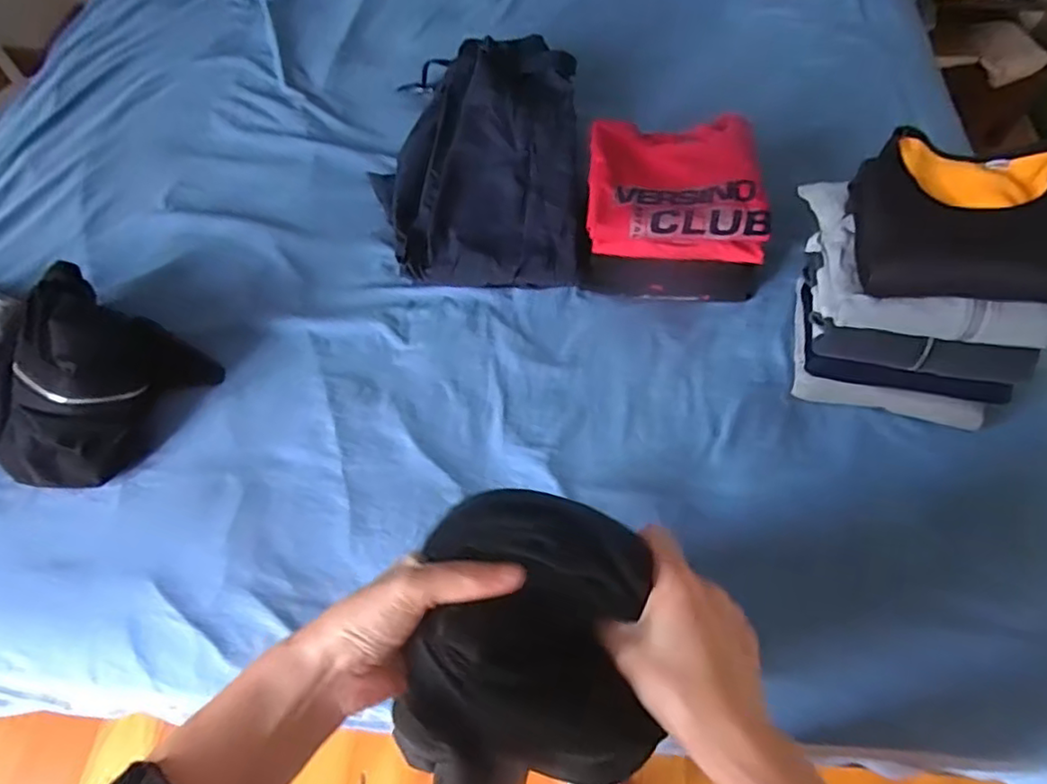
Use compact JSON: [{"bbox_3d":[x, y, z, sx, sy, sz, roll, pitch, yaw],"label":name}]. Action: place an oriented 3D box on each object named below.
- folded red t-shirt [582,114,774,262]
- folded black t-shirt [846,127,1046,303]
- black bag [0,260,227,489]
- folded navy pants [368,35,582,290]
[{"bbox_3d":[0.235,-0.337,0.961,0.255,0.073,0.271,5,59,2],"label":"folded red t-shirt"},{"bbox_3d":[0.520,-0.200,0.702,0.237,0.090,0.188,8,62,4],"label":"folded black t-shirt"},{"bbox_3d":[-0.618,-0.026,0.826,0.285,0.115,0.254,26,62,14],"label":"black bag"},{"bbox_3d":[-0.075,-0.402,1.069,0.328,0.109,0.539,1,59,-1],"label":"folded navy pants"}]

